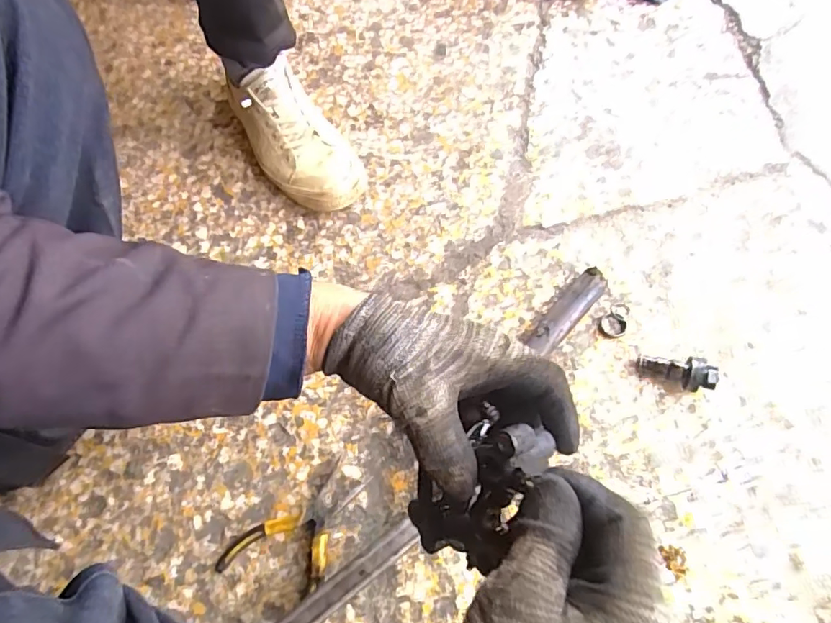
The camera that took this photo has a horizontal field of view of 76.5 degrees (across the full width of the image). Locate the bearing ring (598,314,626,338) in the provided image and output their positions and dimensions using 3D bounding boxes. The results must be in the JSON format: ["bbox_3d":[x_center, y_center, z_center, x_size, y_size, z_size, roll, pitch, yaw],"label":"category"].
[{"bbox_3d":[0.209,0.016,0.561,0.028,0.004,0.025,34,73,15],"label":"bearing ring"}]

